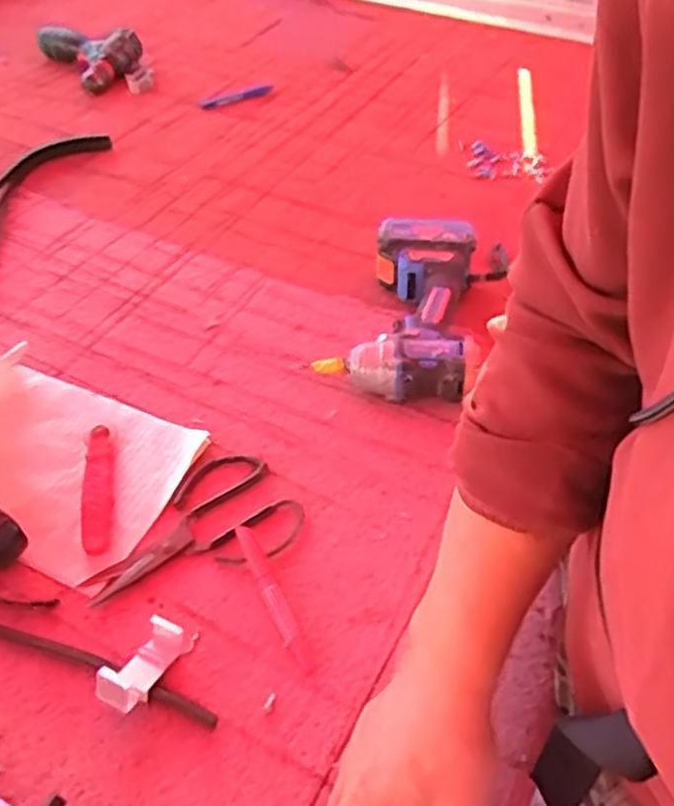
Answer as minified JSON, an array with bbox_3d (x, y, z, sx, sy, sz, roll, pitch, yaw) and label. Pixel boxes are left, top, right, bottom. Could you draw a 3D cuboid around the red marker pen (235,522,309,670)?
[{"bbox_3d":[-0.055,0.155,0.602,0.016,0.015,0.143,-18,49,-18],"label":"red marker pen"}]

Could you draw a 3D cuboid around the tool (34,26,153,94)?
[{"bbox_3d":[-0.450,-0.655,1.352,0.146,0.065,0.320,-28,53,-26],"label":"tool"}]

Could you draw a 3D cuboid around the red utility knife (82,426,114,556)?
[{"bbox_3d":[-0.221,0.078,0.671,0.024,0.023,0.143,-8,46,-9],"label":"red utility knife"}]

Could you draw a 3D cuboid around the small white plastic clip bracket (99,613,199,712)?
[{"bbox_3d":[-0.145,0.196,0.548,0.034,0.033,0.081,22,27,19],"label":"small white plastic clip bracket"}]

